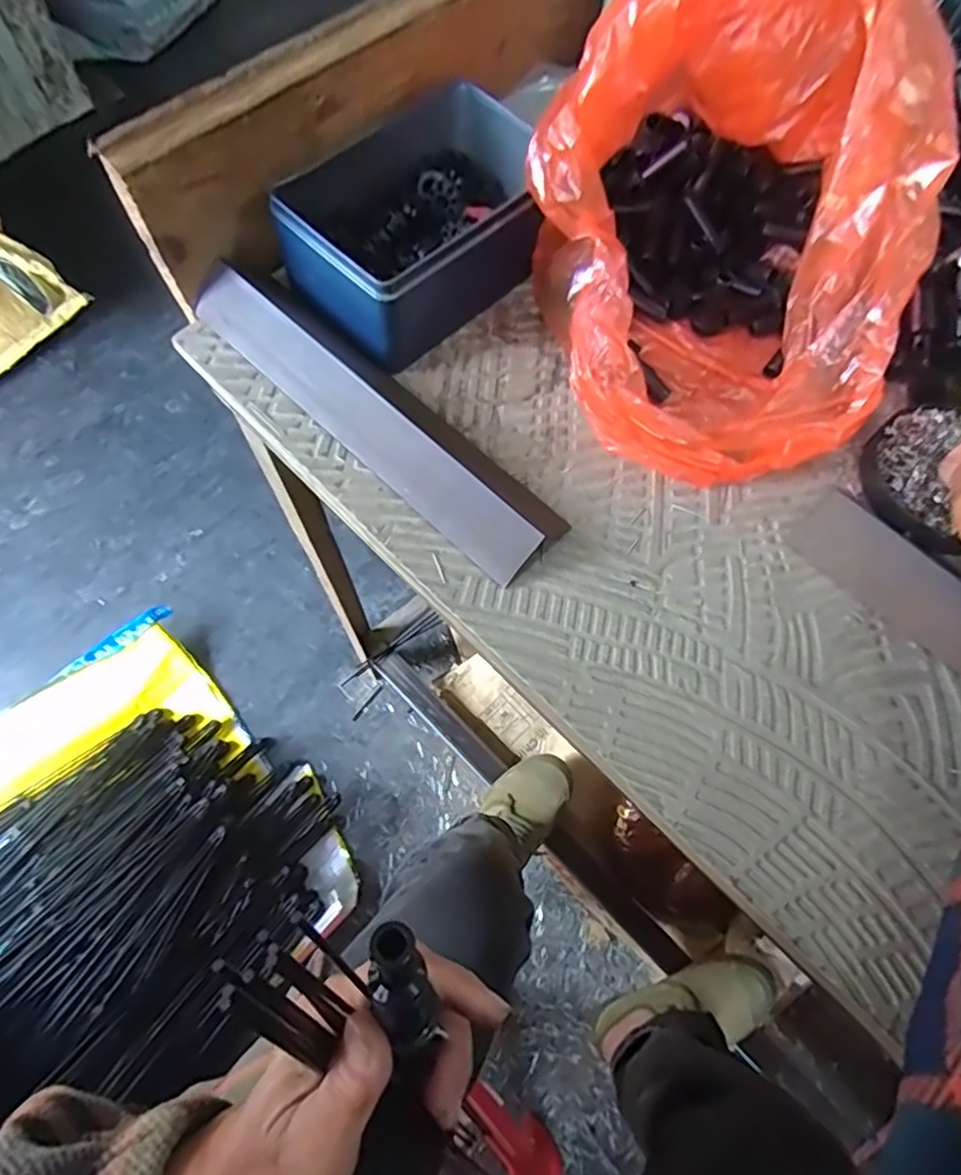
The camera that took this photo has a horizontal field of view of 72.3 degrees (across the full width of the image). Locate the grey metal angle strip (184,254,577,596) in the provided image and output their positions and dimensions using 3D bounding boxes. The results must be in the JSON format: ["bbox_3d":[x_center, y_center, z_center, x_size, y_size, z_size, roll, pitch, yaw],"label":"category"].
[{"bbox_3d":[-0.055,-0.096,0.344,0.232,0.035,0.051,42,72,13],"label":"grey metal angle strip"}]

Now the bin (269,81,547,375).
[{"bbox_3d":[-0.030,-0.206,0.364,0.156,0.056,0.102,-42,76,-17],"label":"bin"}]

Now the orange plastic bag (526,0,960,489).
[{"bbox_3d":[0.132,-0.183,0.323,0.205,0.159,0.209,36,71,11],"label":"orange plastic bag"}]

